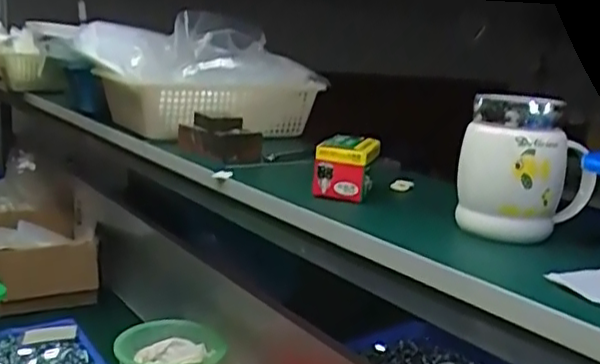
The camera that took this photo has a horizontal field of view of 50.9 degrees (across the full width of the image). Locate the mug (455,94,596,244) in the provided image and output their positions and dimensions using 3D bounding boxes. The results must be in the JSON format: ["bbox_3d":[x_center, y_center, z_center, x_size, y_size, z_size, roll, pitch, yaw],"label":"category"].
[{"bbox_3d":[0.202,-0.015,0.560,0.108,0.117,0.083,-6,17,-40],"label":"mug"}]

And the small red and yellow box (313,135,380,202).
[{"bbox_3d":[0.050,-0.016,0.658,0.055,0.056,0.075,9,13,18],"label":"small red and yellow box"}]

